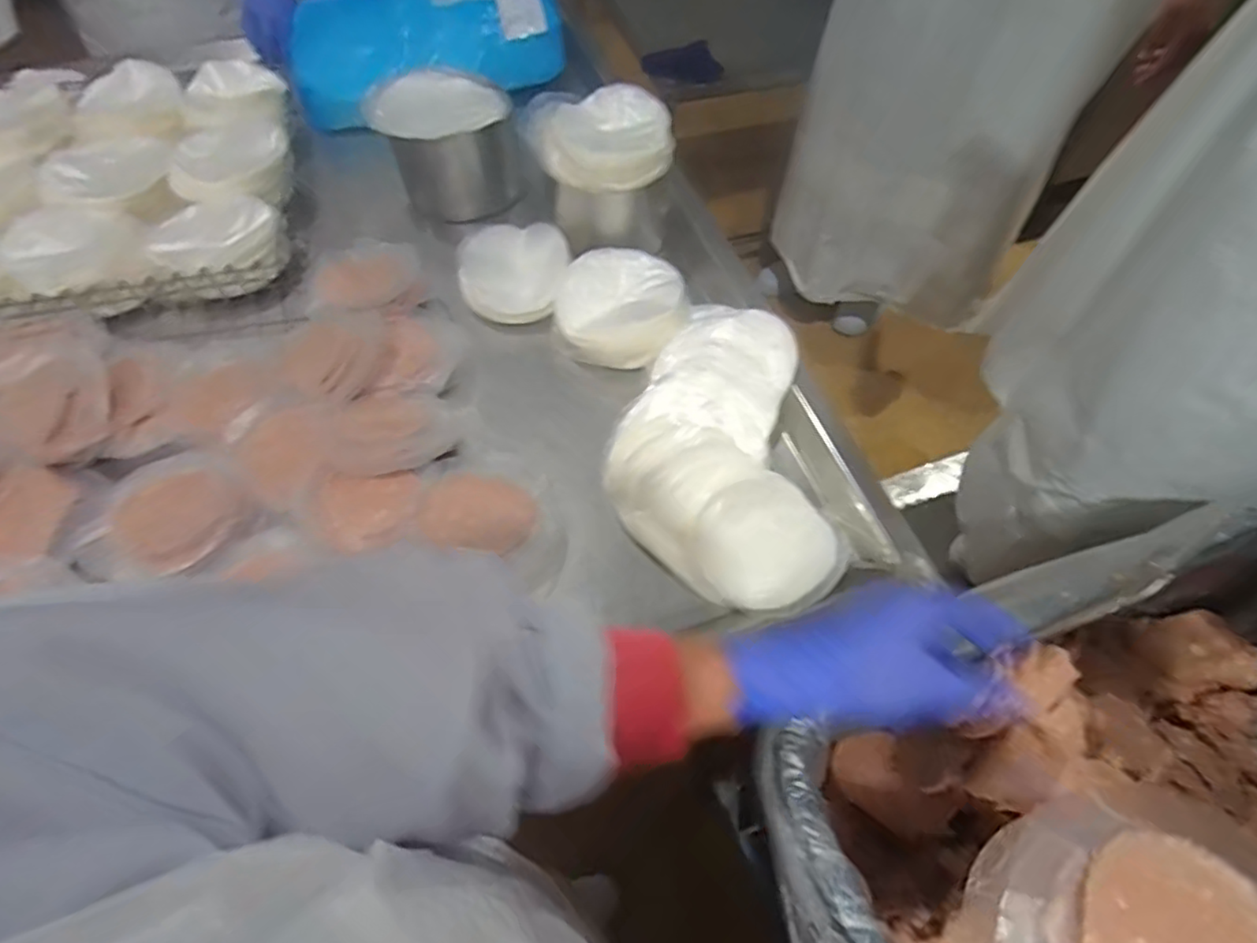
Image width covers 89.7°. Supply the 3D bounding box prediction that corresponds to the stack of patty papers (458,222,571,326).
[{"bbox_3d":[-0.128,-0.227,0.706,0.121,0.035,0.130,2,59,0],"label":"stack of patty papers"}]

